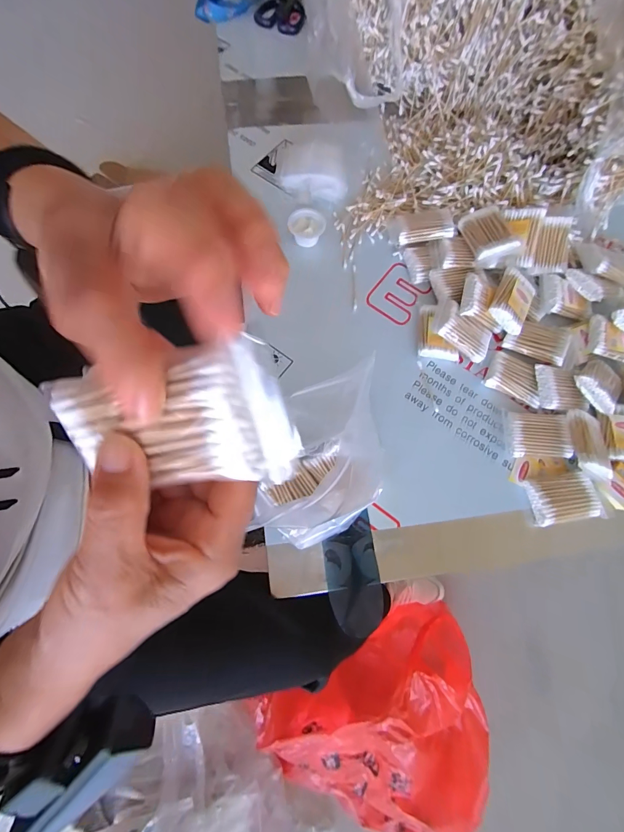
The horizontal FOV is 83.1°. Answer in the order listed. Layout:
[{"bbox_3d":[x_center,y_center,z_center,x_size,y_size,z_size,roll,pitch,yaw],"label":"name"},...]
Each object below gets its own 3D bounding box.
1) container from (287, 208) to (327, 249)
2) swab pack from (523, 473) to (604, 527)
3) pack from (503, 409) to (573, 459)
[{"bbox_3d":[-0.007,-0.280,0.522,0.052,0.033,0.048,0,73,-2],"label":"container"},{"bbox_3d":[0.304,0.100,0.426,0.078,0.020,0.053,-8,74,-4],"label":"swab pack"},{"bbox_3d":[0.284,0.024,0.447,0.070,0.019,0.057,3,73,-1],"label":"pack"}]

